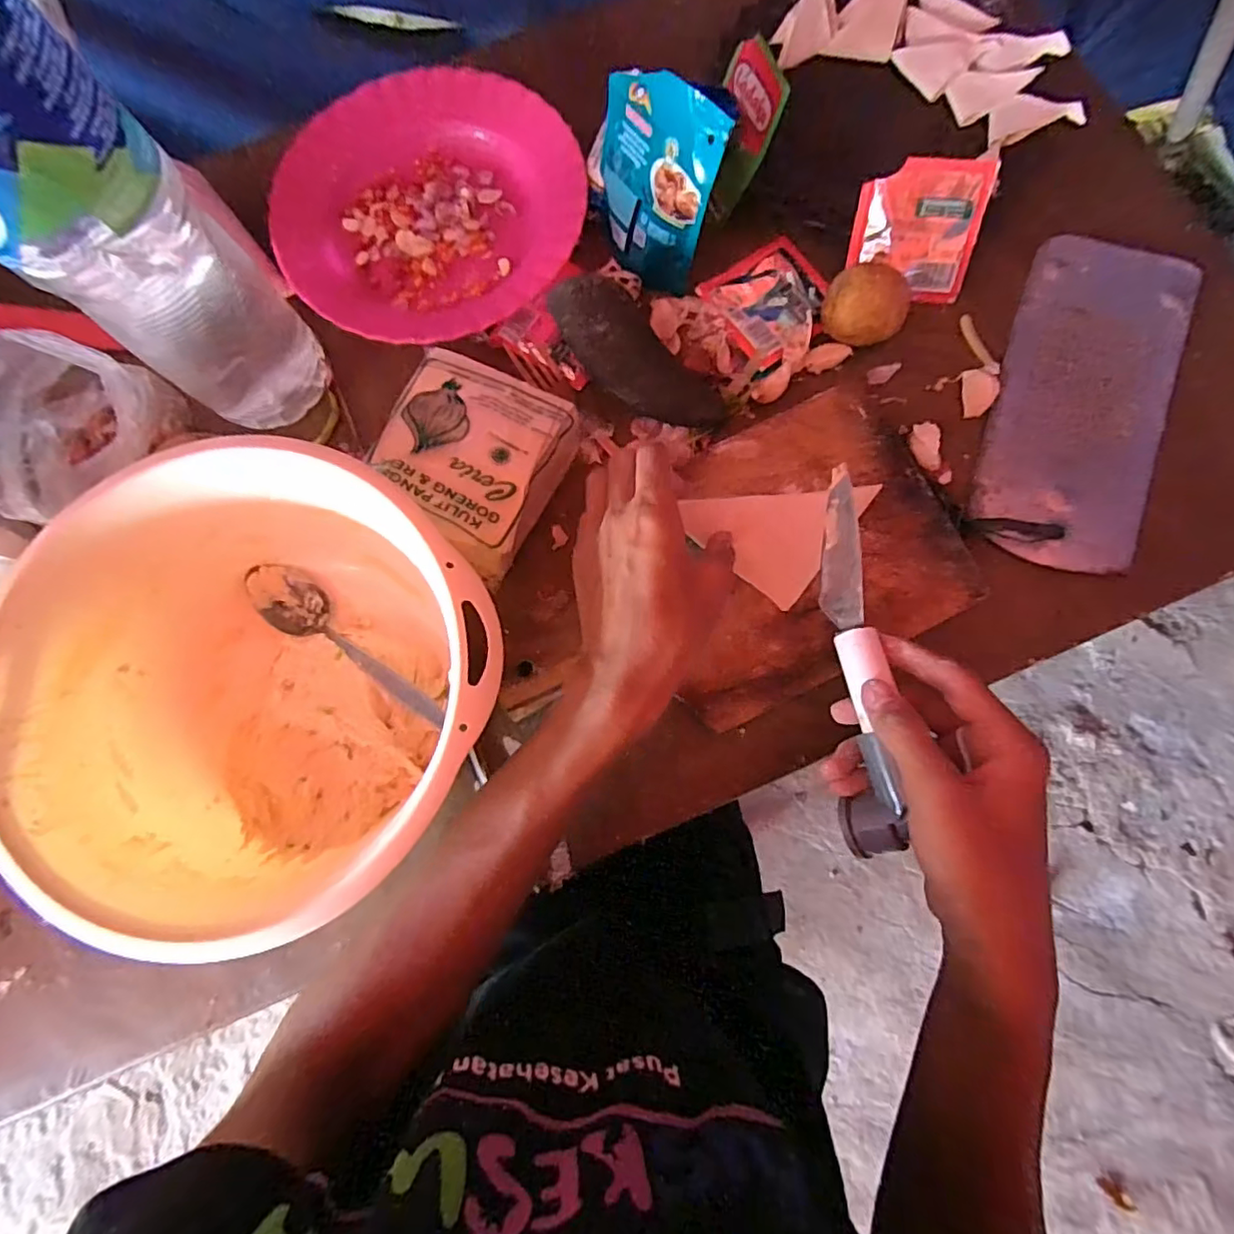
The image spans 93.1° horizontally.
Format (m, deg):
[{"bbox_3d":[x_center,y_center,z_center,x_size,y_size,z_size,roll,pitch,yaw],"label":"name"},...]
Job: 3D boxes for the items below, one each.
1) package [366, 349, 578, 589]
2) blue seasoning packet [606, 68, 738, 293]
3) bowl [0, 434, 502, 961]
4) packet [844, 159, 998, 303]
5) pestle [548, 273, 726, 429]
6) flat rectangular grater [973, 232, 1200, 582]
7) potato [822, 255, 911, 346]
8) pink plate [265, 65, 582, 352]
[{"bbox_3d":[-0.095,-0.102,0.374,0.115,0.046,0.119,24,80,6],"label":"package"},{"bbox_3d":[0.027,-0.275,0.369,0.028,0.108,0.093,-33,75,-25],"label":"blue seasoning packet"},{"bbox_3d":[-0.189,0.039,0.332,0.238,0.106,0.238,0,78,1],"label":"bowl"},{"bbox_3d":[0.198,-0.255,0.388,0.079,0.008,0.077,6,121,5],"label":"packet"},{"bbox_3d":[0.010,-0.167,0.380,0.136,0.041,0.046,40,82,-4],"label":"pestle"},{"bbox_3d":[0.304,-0.144,0.377,0.106,0.014,0.232,18,79,5],"label":"flat rectangular grater"},{"bbox_3d":[0.162,-0.202,0.381,0.050,0.040,0.047,-5,78,0],"label":"potato"},{"bbox_3d":[-0.137,-0.297,0.421,0.224,0.024,0.212,0,78,1],"label":"pink plate"}]

